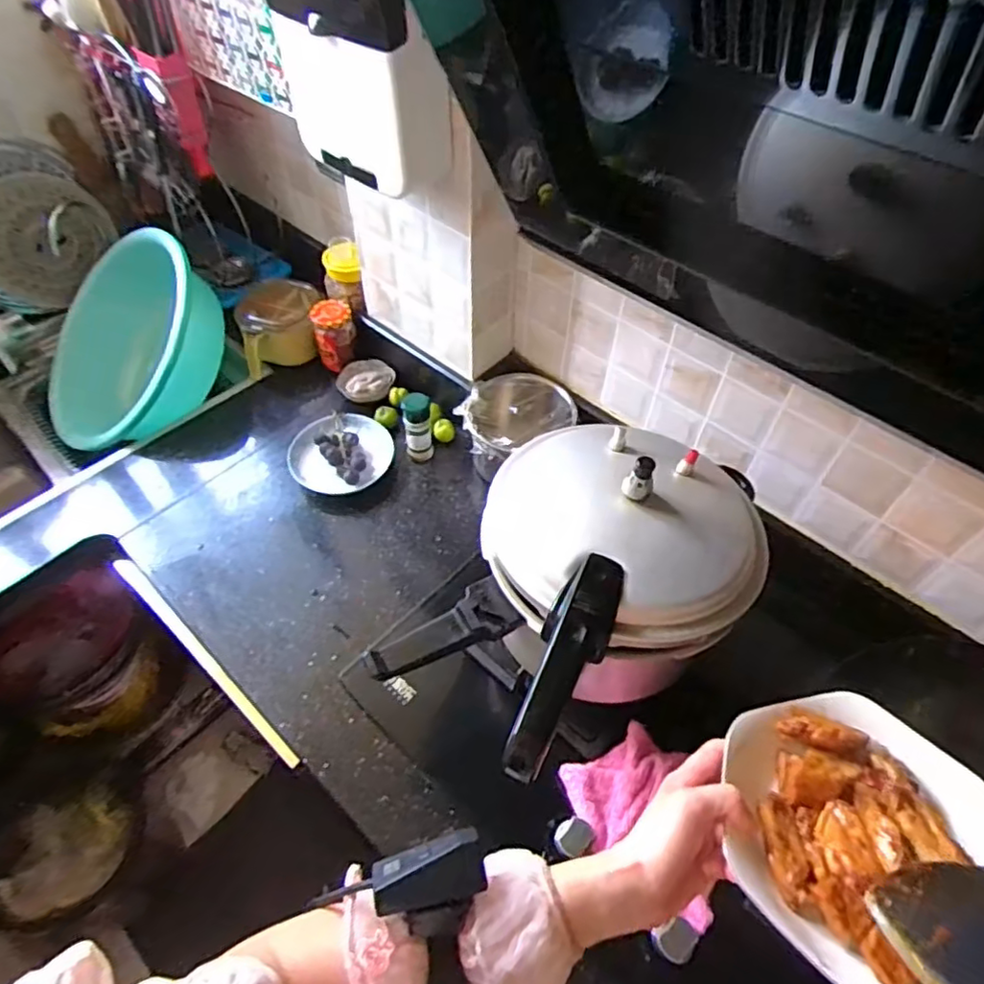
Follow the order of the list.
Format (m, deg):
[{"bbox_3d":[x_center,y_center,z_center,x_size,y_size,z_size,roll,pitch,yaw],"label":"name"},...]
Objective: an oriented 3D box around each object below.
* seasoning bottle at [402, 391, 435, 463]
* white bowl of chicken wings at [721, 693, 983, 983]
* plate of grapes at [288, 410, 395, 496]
[{"bbox_3d":[-0.113,-0.099,0.971,0.041,0.120,0.049,-1,53,-2],"label":"seasoning bottle"},{"bbox_3d":[0.250,0.221,0.433,0.183,0.056,0.168,1,53,-1],"label":"white bowl of chicken wings"},{"bbox_3d":[-0.233,-0.055,0.987,0.155,0.056,0.139,-13,54,-11],"label":"plate of grapes"}]

